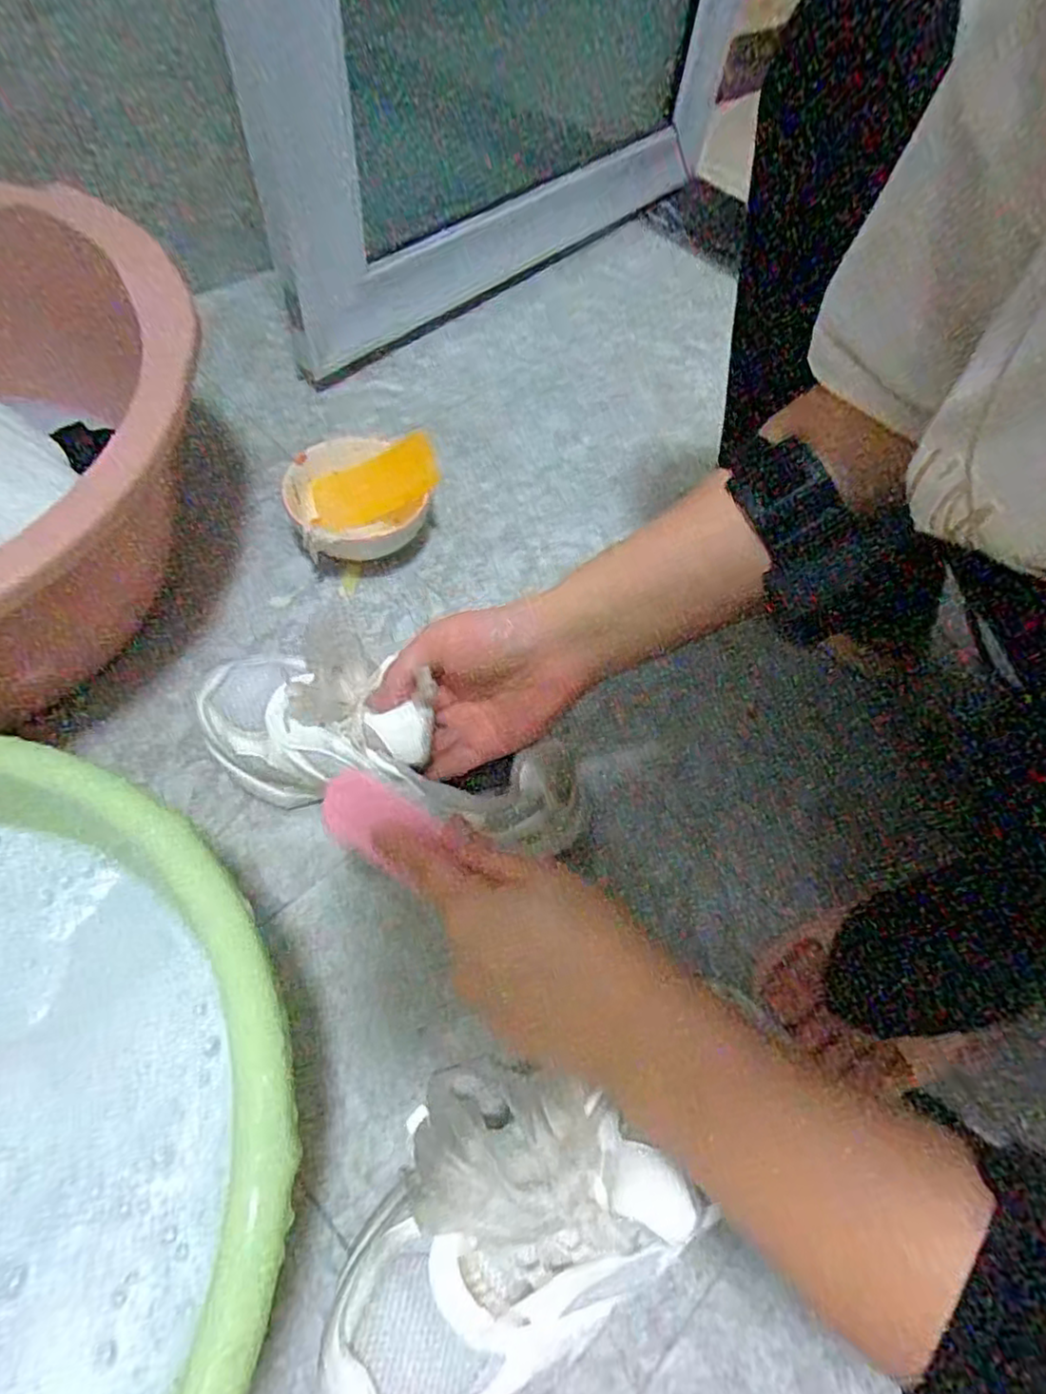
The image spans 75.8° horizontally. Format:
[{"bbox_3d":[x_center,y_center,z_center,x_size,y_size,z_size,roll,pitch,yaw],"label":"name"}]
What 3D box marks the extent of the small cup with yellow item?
[{"bbox_3d":[-0.127,-0.158,0.544,0.115,0.061,0.110,3,59,-5],"label":"small cup with yellow item"}]

